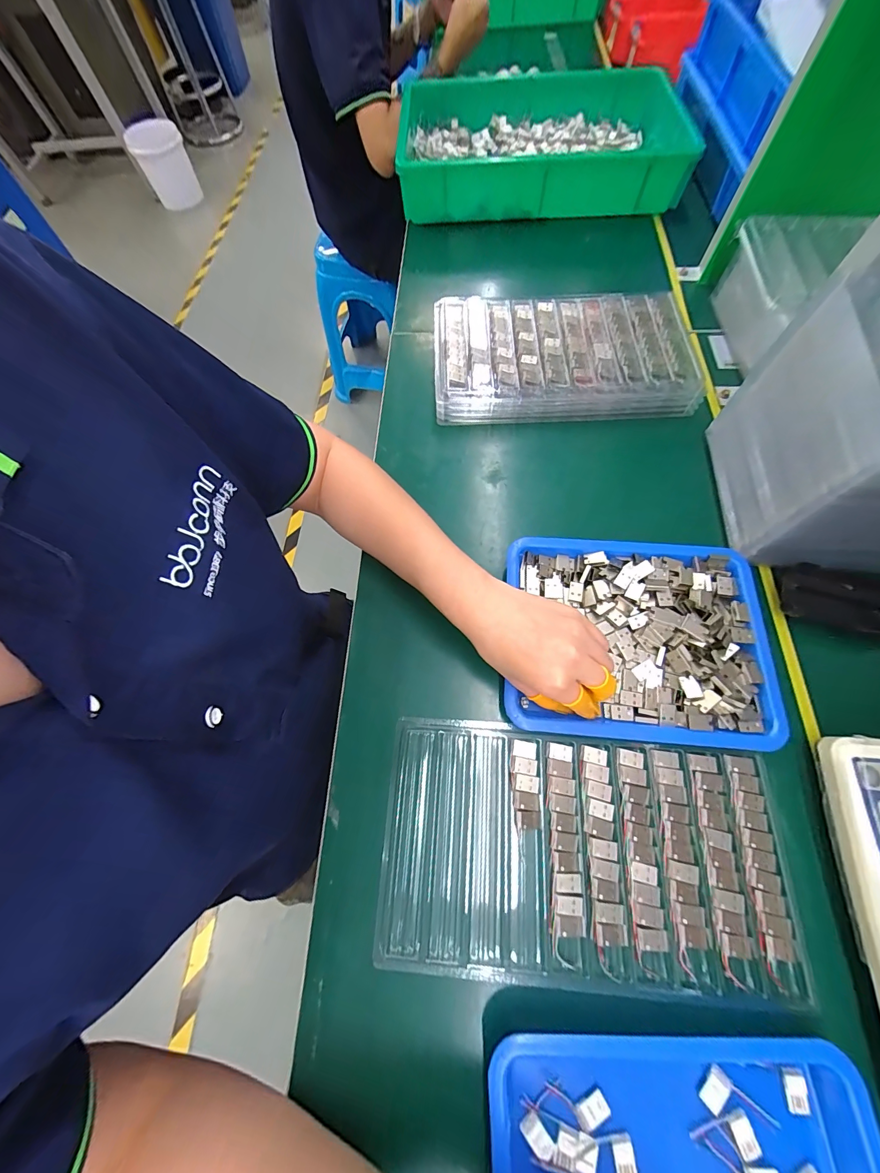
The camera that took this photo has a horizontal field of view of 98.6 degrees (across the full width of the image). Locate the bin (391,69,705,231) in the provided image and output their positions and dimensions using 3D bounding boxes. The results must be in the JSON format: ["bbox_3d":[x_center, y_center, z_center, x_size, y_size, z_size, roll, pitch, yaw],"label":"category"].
[{"bbox_3d":[0.160,-0.738,0.634,0.452,0.109,0.341,7,68,6],"label":"bin"}]

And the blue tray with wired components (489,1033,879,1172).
[{"bbox_3d":[0.143,0.358,0.208,0.221,0.026,0.170,-1,67,2],"label":"blue tray with wired components"}]

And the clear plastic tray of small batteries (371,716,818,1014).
[{"bbox_3d":[0.104,0.197,0.284,0.289,0.007,0.160,3,67,4],"label":"clear plastic tray of small batteries"}]

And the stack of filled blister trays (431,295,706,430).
[{"bbox_3d":[0.142,-0.277,0.462,0.299,0.047,0.168,3,67,3],"label":"stack of filled blister trays"}]

